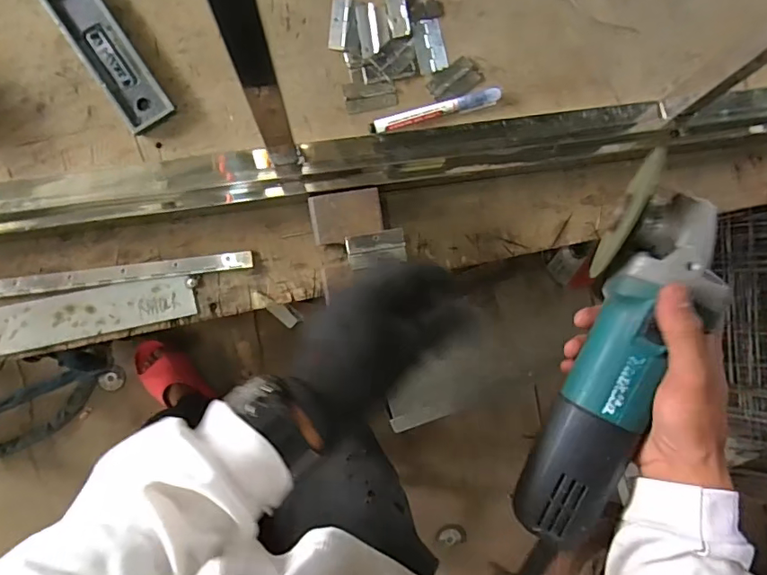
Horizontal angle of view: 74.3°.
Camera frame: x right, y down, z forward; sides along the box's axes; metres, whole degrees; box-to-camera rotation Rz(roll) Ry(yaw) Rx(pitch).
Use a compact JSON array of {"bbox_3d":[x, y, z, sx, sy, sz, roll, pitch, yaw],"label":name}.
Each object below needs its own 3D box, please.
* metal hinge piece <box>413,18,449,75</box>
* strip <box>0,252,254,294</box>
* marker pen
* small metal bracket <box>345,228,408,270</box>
[{"bbox_3d":[0.047,-0.245,0.514,0.030,0.005,0.052,-13,94,-4],"label":"metal hinge piece"},{"bbox_3d":[-0.353,-0.001,0.488,0.438,0.007,0.017,-7,93,-5],"label":"strip"},{"bbox_3d":[0.053,-0.179,0.514,0.137,0.011,0.016,-16,94,-4],"label":"marker pen"},{"bbox_3d":[-0.007,-0.035,0.458,0.052,0.007,0.029,-10,95,-6],"label":"small metal bracket"}]

